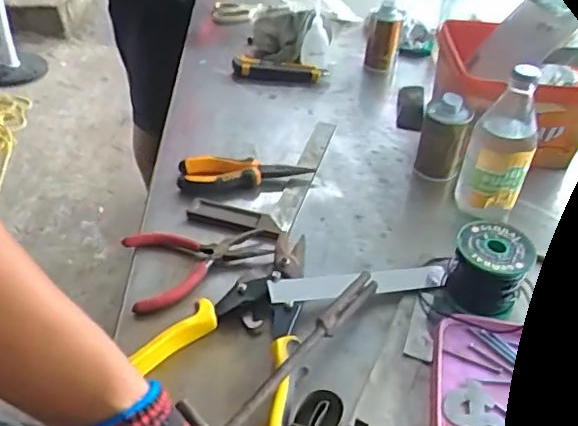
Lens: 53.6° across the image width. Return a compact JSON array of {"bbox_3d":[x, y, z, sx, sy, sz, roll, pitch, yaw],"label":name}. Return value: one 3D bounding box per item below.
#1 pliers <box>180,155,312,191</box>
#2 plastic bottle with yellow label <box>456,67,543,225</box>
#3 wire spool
[{"bbox_3d":[-0.051,-0.046,0.677,0.154,0.029,0.042,-4,40,-7],"label":"pliers"},{"bbox_3d":[0.227,-0.071,0.616,0.067,0.167,0.058,16,42,16],"label":"plastic bottle with yellow label"},{"bbox_3d":[0.187,0.054,0.541,0.068,0.060,0.068,1,40,-1],"label":"wire spool"}]

